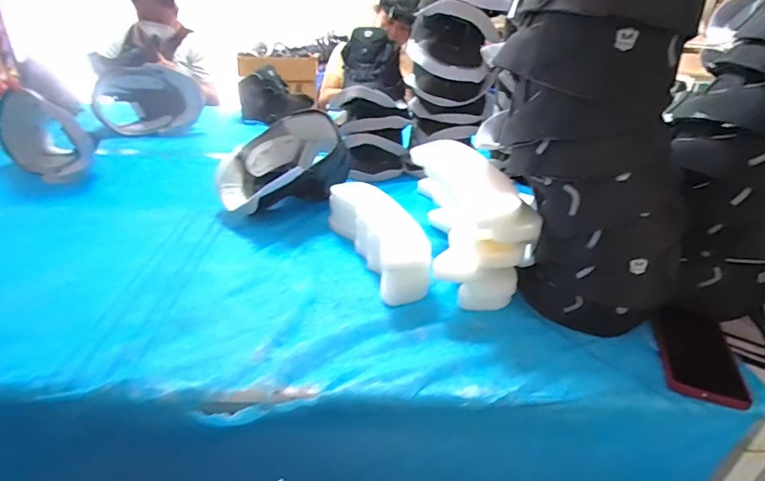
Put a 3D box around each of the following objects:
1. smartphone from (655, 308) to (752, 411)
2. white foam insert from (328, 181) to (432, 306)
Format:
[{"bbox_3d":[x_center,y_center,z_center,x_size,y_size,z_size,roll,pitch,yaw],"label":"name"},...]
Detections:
[{"bbox_3d":[0.374,0.133,0.529,0.077,0.013,0.145,13,32,16],"label":"smartphone"},{"bbox_3d":[-0.005,-0.015,0.678,0.075,0.094,0.256,-11,33,-22],"label":"white foam insert"}]

